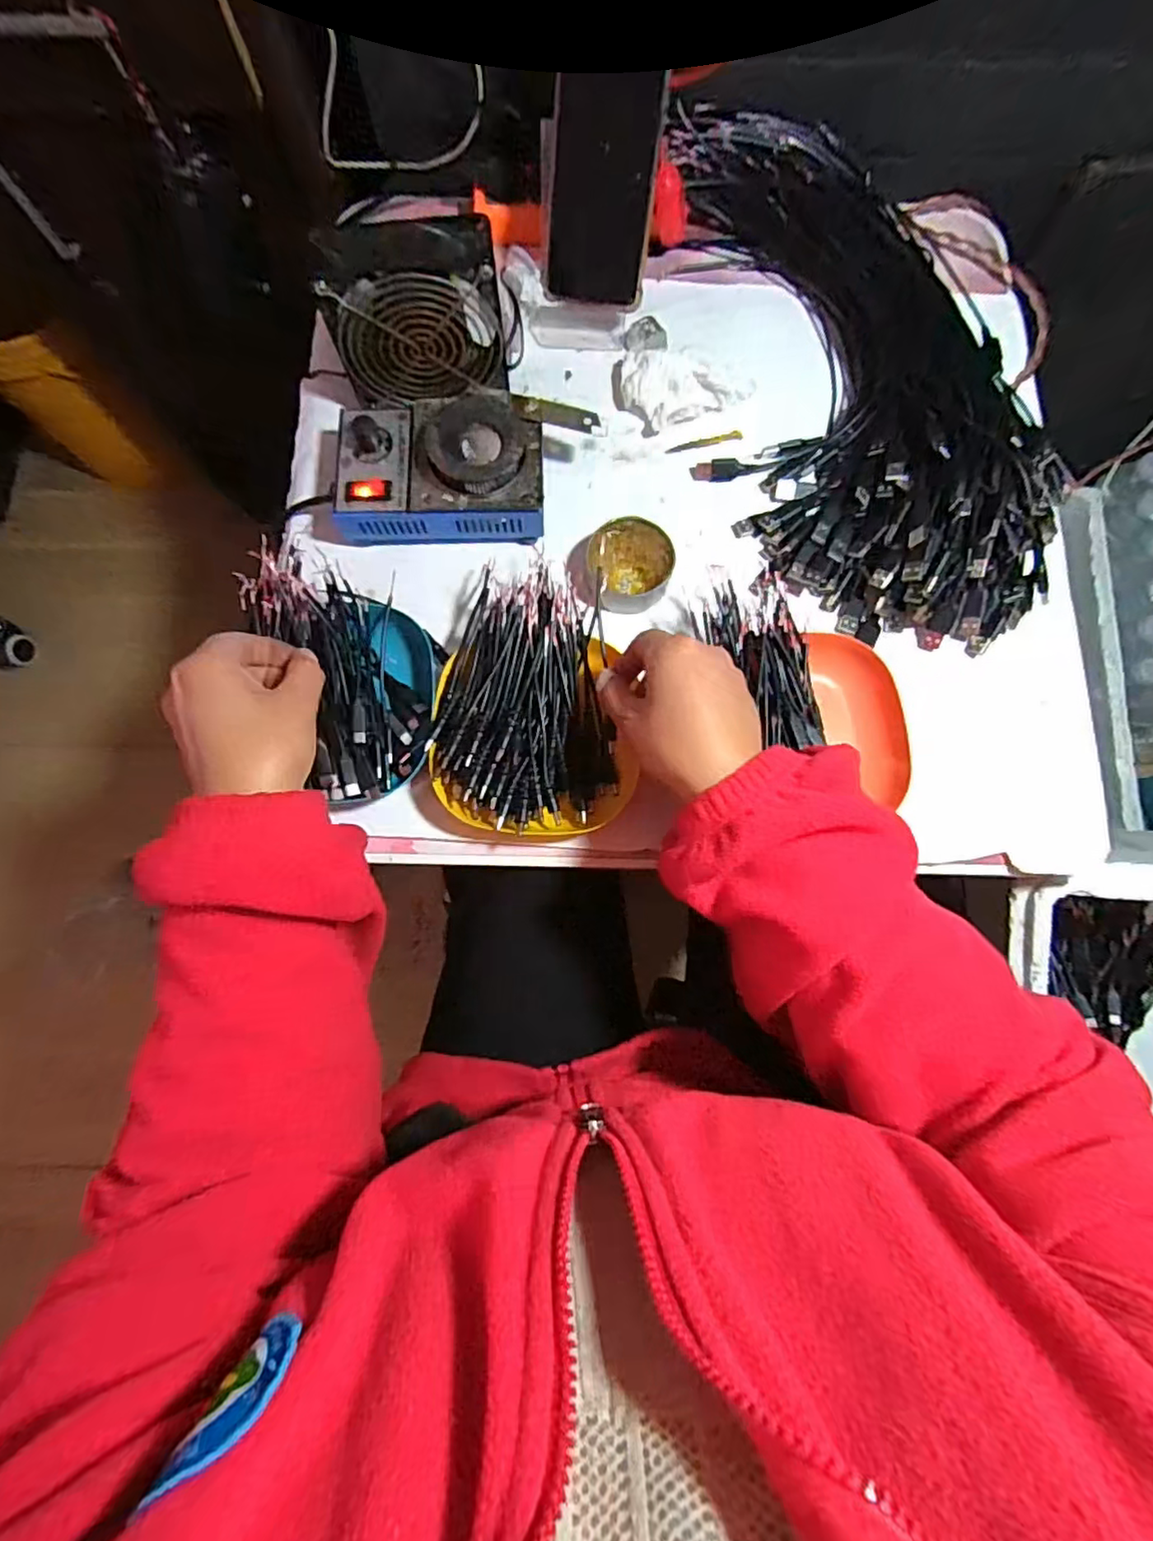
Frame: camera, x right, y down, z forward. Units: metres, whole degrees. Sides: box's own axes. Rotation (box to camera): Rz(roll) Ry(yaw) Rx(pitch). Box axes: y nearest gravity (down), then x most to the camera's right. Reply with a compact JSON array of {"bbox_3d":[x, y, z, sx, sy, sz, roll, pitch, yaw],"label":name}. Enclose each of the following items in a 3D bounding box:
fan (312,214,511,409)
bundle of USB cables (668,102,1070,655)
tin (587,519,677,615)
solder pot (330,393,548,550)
[{"bbox_3d":[-0.109,-0.317,0.443,0.122,0.102,0.057,-2,78,0],"label":"fan"},{"bbox_3d":[0.203,-0.310,0.478,0.233,0.063,0.456,-26,80,-5],"label":"bundle of USB cables"},{"bbox_3d":[0.041,-0.155,0.466,0.055,0.026,0.062,-17,79,-3],"label":"tin"},{"bbox_3d":[-0.099,-0.221,0.464,0.151,0.057,0.109,-5,78,-1],"label":"solder pot"}]

